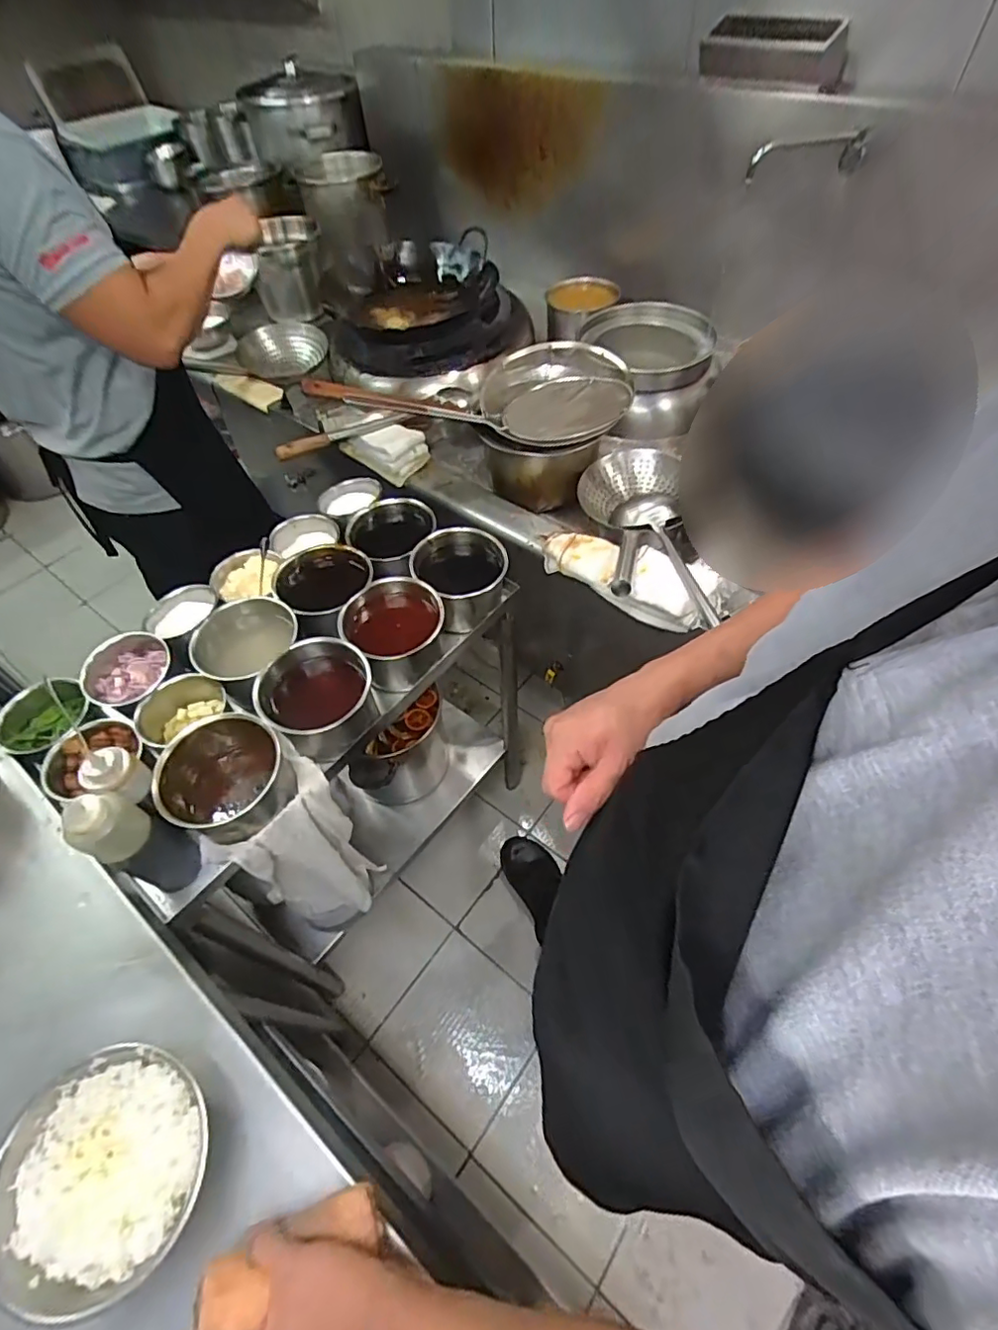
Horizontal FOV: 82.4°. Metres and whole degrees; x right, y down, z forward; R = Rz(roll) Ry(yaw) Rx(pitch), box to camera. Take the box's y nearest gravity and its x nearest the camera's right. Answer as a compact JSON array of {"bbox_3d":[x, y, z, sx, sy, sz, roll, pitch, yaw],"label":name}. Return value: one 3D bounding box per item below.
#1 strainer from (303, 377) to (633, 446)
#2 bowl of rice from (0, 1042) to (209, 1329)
[{"bbox_3d":[-0.037,-0.489,1.055,0.582,0.085,0.222,-6,52,-17],"label":"strainer"},{"bbox_3d":[-0.337,0.439,0.491,0.154,0.075,0.162,-1,54,1],"label":"bowl of rice"}]

